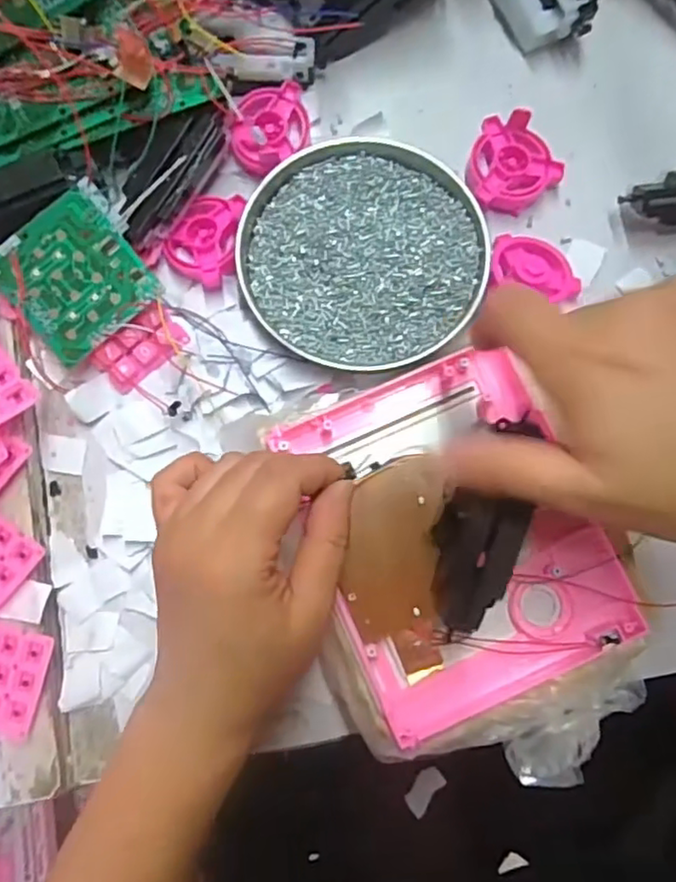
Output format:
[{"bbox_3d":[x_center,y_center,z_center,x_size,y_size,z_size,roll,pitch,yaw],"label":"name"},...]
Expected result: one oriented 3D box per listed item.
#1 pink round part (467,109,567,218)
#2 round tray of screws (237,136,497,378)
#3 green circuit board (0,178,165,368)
[{"bbox_3d":[0.098,-0.163,0.370,0.053,0.025,0.053,0,83,0],"label":"pink round part"},{"bbox_3d":[0.013,-0.107,0.360,0.132,0.021,0.131,0,83,0],"label":"round tray of screws"},{"bbox_3d":[-0.142,-0.090,0.341,0.071,0.004,0.071,-38,94,0],"label":"green circuit board"}]

